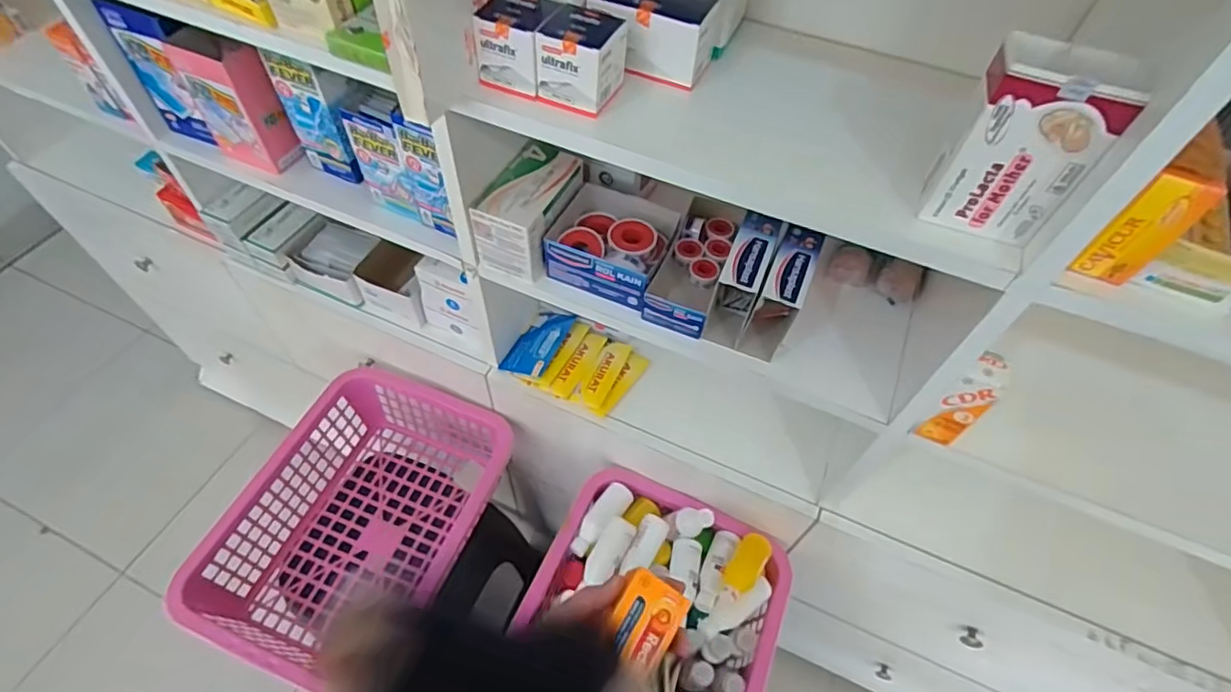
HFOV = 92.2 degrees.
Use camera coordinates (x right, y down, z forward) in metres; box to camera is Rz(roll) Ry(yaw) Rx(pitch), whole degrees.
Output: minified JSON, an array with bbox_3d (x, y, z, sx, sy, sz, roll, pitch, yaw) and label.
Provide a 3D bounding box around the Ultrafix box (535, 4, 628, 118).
[{"bbox_3d":[-0.026,-0.237,0.489,0.054,0.060,0.061,24,56,13],"label":"Ultrafix box"}]

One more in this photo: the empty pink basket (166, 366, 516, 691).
[{"bbox_3d":[-0.360,0.252,0.882,0.302,0.151,0.416,18,55,9],"label":"empty pink basket"}]

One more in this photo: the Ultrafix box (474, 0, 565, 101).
[{"bbox_3d":[-0.081,-0.259,0.502,0.053,0.056,0.068,14,54,6],"label":"Ultrafix box"}]

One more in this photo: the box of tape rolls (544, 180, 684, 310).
[{"bbox_3d":[-0.002,-0.116,0.673,0.125,0.049,0.121,21,55,11],"label":"box of tape rolls"}]

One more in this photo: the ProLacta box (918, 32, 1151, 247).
[{"bbox_3d":[0.266,-0.134,0.391,0.082,0.116,0.044,23,56,13],"label":"ProLacta box"}]

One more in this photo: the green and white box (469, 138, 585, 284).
[{"bbox_3d":[-0.095,-0.153,0.676,0.073,0.087,0.132,22,56,12],"label":"green and white box"}]

